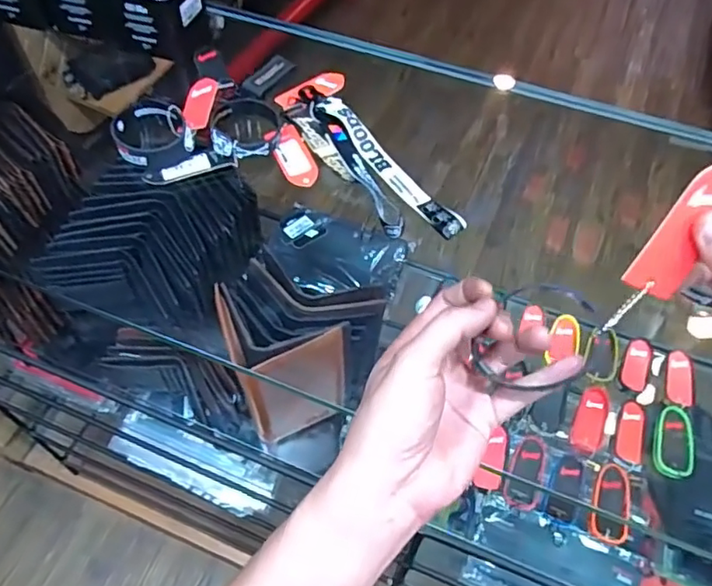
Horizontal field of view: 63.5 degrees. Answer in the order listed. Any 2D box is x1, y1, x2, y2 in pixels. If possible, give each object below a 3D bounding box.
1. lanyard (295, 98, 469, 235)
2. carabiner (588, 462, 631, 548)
[{"bbox_3d":[0.013,-0.105,0.503,0.054,0.018,0.189,-29,61,-20],"label":"lanyard"},{"bbox_3d":[0.277,0.226,0.620,0.041,0.008,0.081,16,56,9],"label":"carabiner"}]

